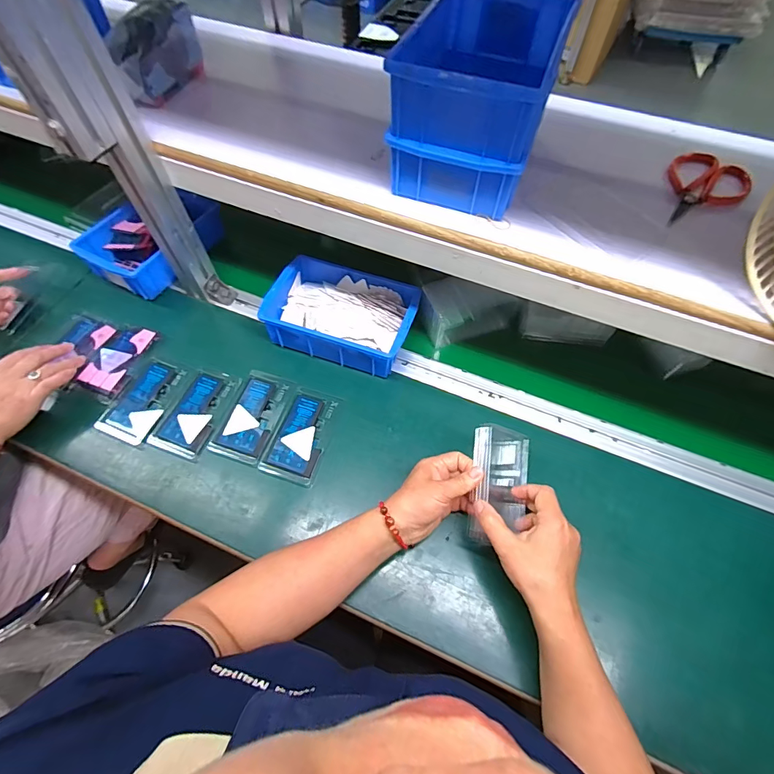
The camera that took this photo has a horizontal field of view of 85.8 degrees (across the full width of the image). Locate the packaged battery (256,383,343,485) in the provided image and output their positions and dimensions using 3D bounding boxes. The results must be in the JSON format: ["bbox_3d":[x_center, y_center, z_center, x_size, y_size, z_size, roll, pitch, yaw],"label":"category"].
[{"bbox_3d":[-0.109,0.059,0.544,0.072,0.005,0.126,16,56,8],"label":"packaged battery"}]

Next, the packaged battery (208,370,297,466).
[{"bbox_3d":[-0.177,0.038,0.562,0.070,0.013,0.128,16,56,8],"label":"packaged battery"}]

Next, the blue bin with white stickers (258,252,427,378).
[{"bbox_3d":[-0.062,-0.103,0.615,0.203,0.075,0.148,21,62,10],"label":"blue bin with white stickers"}]

